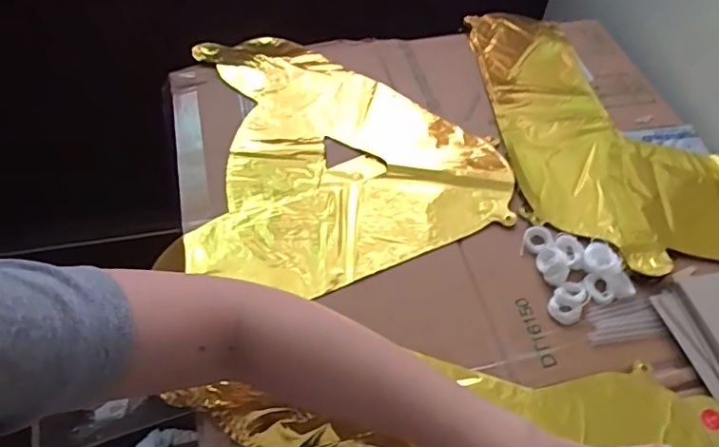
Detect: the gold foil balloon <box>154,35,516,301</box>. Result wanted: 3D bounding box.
[{"bbox_3d":[-0.014,-0.081,0.562,0.317,0.020,0.330,2,55,-2],"label":"gold foil balloon"}]

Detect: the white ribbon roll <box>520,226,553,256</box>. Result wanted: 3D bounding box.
[{"bbox_3d":[0.165,0.017,0.497,0.024,0.011,0.032,17,55,8],"label":"white ribbon roll"}]

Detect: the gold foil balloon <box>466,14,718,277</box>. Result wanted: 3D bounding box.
[{"bbox_3d":[0.283,-0.115,0.605,0.256,0.025,0.387,-1,55,-5],"label":"gold foil balloon"}]

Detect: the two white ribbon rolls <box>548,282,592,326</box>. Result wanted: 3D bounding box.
[{"bbox_3d":[0.183,0.068,0.465,0.028,0.011,0.042,34,59,19],"label":"two white ribbon rolls"}]

